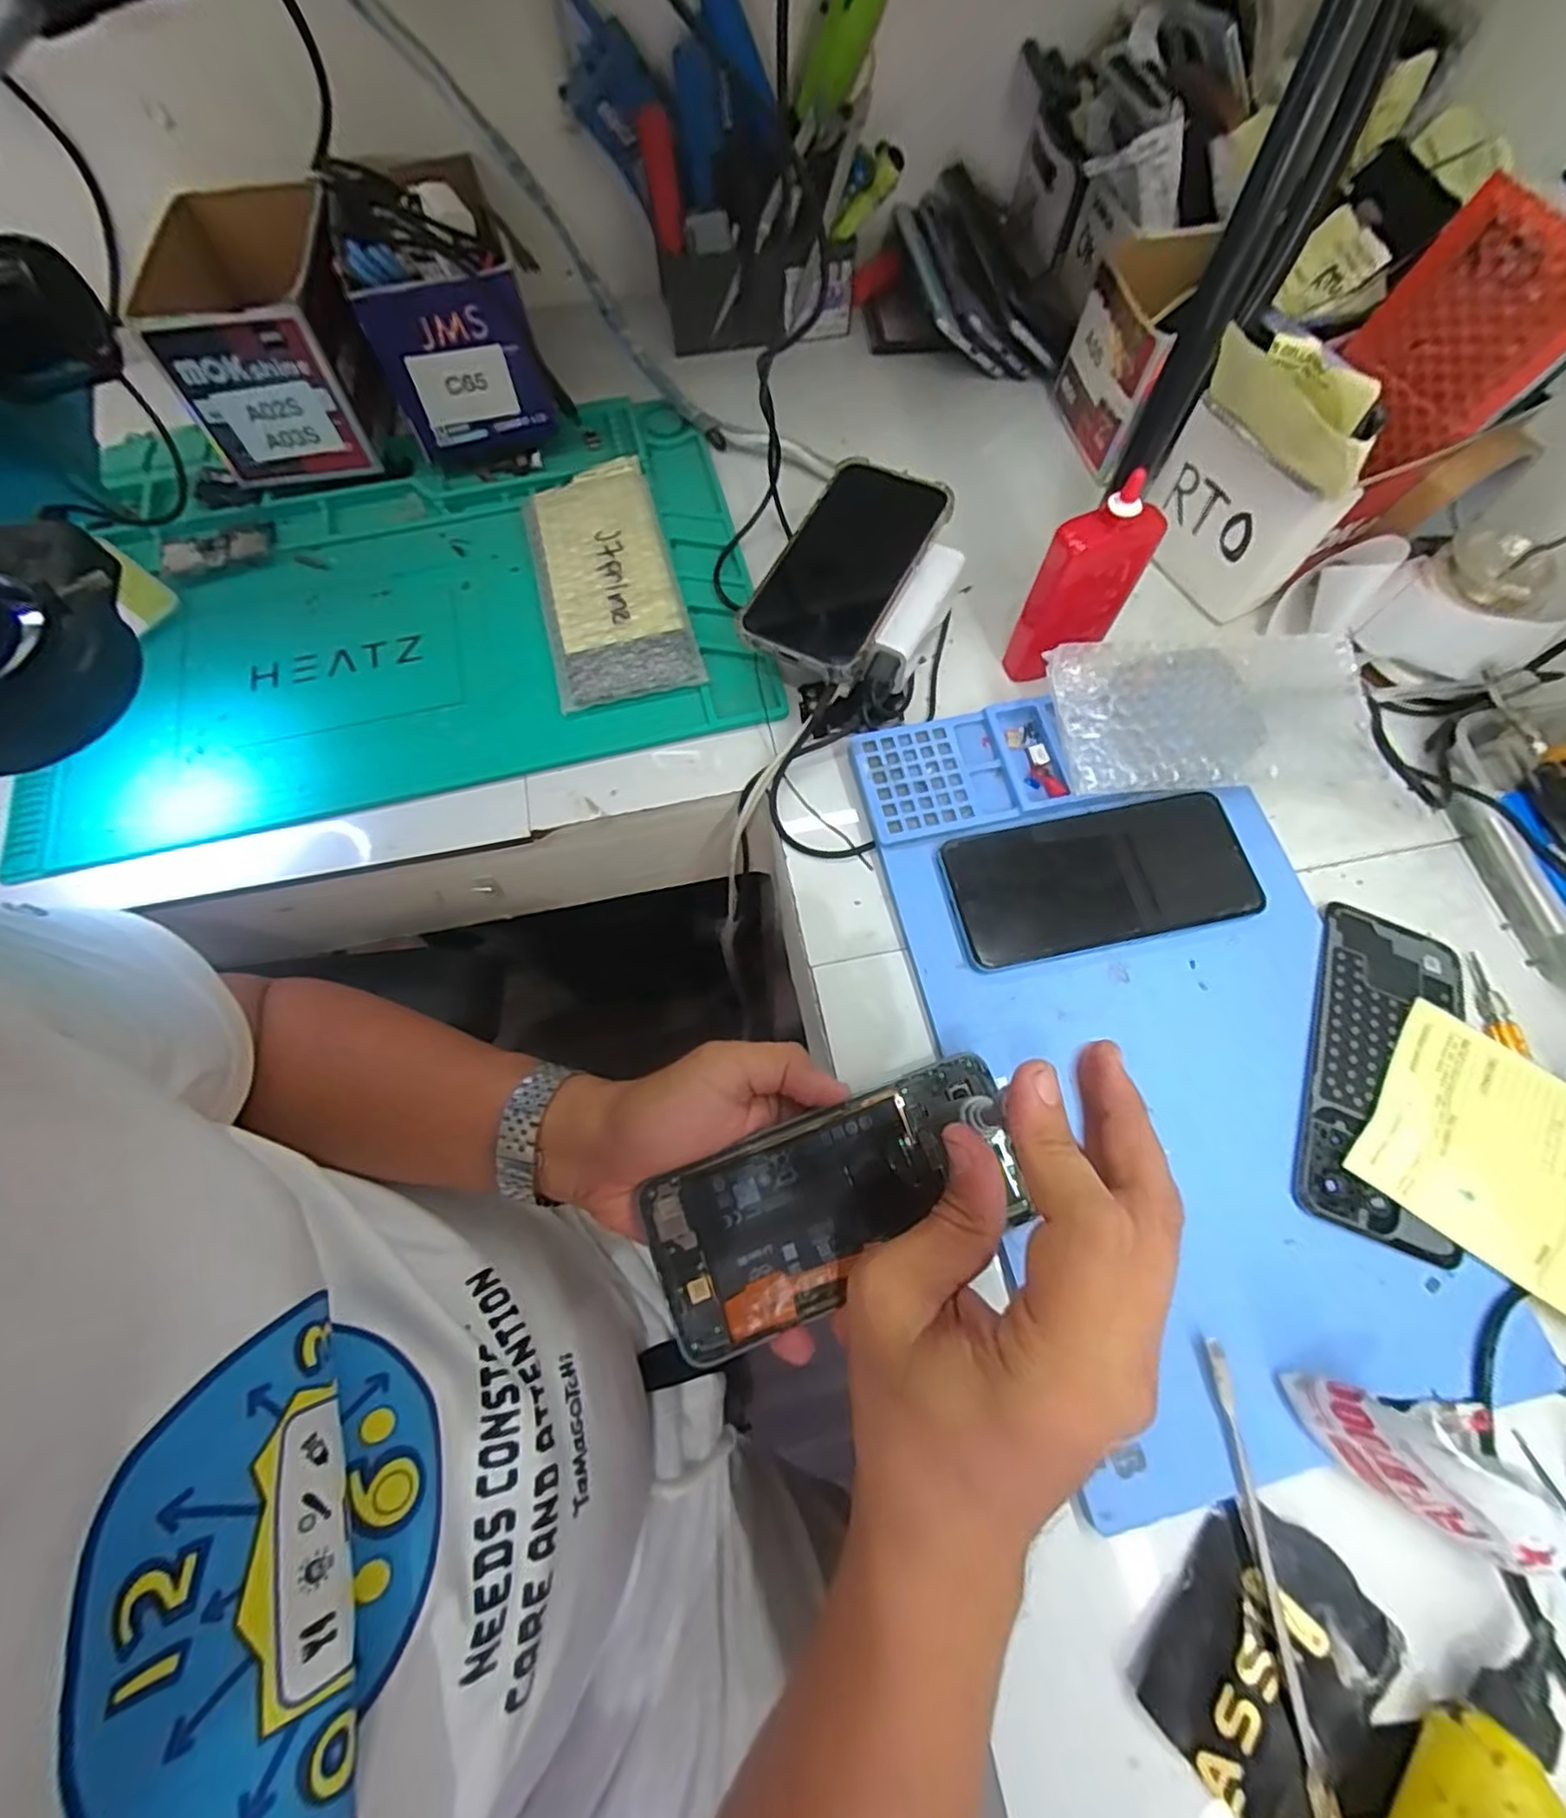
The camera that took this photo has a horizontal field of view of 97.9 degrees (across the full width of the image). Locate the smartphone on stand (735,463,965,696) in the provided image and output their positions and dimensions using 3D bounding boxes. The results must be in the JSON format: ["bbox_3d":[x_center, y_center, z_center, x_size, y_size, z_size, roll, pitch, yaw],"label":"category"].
[{"bbox_3d":[0.048,-0.196,0.415,0.100,0.046,0.158,25,72,9],"label":"smartphone on stand"}]

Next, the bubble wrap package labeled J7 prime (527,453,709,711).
[{"bbox_3d":[-0.114,-0.216,0.438,0.084,0.014,0.181,-15,71,-5],"label":"bubble wrap package labeled J7 prime"}]

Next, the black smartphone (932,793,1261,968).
[{"bbox_3d":[0.168,-0.016,0.368,0.156,0.014,0.075,-12,71,-4],"label":"black smartphone"}]

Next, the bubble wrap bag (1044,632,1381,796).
[{"bbox_3d":[0.233,-0.105,0.376,0.178,0.026,0.089,-5,72,-9],"label":"bubble wrap bag"}]

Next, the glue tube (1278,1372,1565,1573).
[{"bbox_3d":[0.248,0.214,0.257,0.088,0.064,0.035,42,75,14],"label":"glue tube"}]

